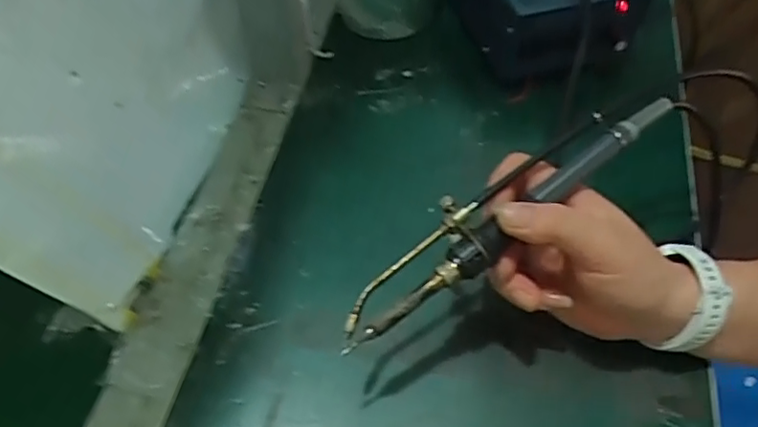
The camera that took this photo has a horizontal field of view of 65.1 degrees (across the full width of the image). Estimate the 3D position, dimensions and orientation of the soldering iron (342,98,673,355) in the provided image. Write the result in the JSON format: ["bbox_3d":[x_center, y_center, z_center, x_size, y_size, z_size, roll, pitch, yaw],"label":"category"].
[{"bbox_3d":[0.066,-0.005,0.306,0.207,0.013,0.037,-35,64,-10],"label":"soldering iron"}]

